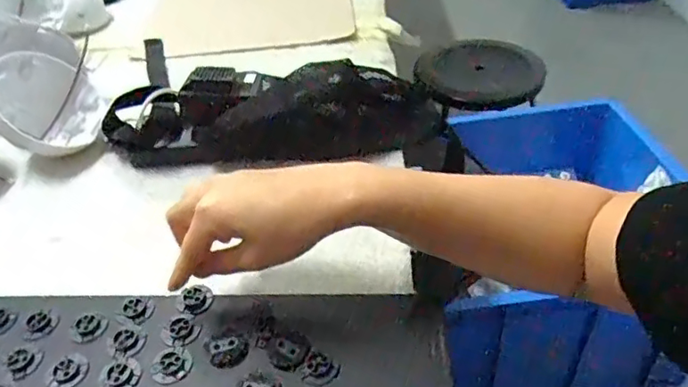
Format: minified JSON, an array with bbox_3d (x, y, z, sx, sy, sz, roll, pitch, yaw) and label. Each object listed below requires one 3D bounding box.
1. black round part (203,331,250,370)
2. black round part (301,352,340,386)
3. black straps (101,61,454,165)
[{"bbox_3d":[-0.083,0.110,0.394,0.027,0.004,0.030,-34,49,-28],"label":"black round part"},{"bbox_3d":[-0.016,0.118,0.373,0.022,0.004,0.022,12,44,19],"label":"black round part"},{"bbox_3d":[-0.076,-0.087,0.581,0.336,0.086,0.083,-4,41,2],"label":"black straps"}]

